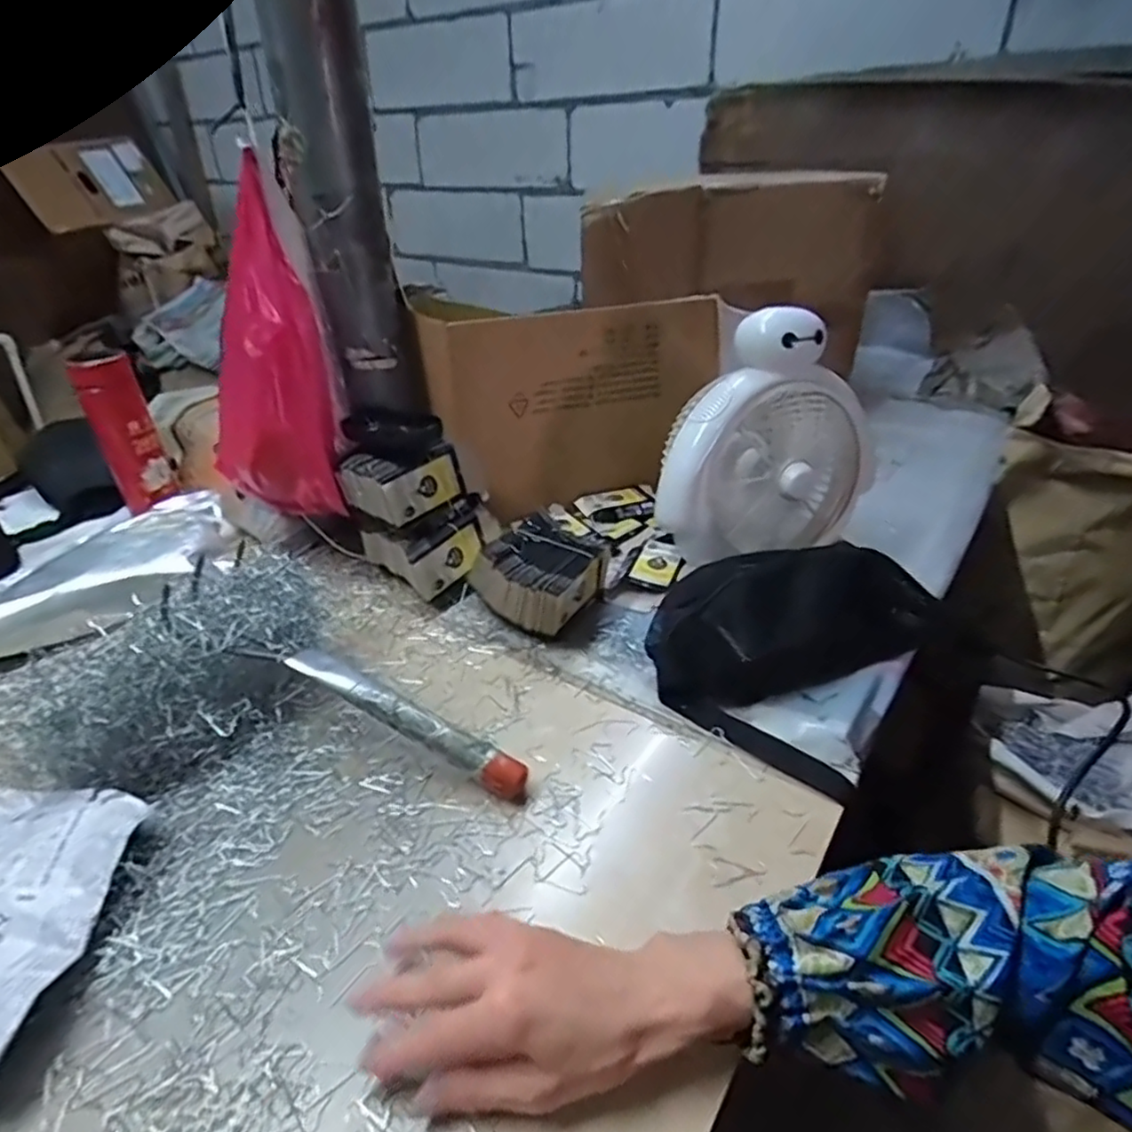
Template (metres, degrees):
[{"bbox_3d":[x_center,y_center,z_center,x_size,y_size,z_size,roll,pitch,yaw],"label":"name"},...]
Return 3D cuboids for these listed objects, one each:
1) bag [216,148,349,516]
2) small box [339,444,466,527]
[{"bbox_3d":[-0.313,-0.210,0.679,0.133,0.298,0.140,-17,35,-25],"label":"bag"},{"bbox_3d":[-0.173,-0.094,0.697,0.091,0.054,0.099,26,41,36],"label":"small box"}]

